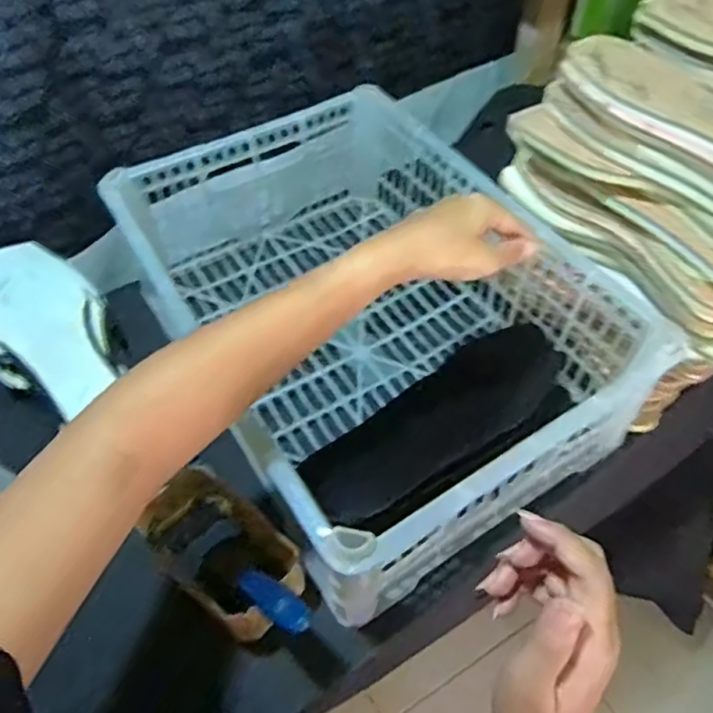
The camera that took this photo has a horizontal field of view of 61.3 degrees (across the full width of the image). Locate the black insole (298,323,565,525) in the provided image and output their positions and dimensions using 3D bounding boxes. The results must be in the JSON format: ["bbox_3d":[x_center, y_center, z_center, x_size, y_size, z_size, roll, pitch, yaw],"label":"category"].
[{"bbox_3d":[0.068,0.054,0.502,0.233,0.015,0.073,-35,75,-10],"label":"black insole"}]

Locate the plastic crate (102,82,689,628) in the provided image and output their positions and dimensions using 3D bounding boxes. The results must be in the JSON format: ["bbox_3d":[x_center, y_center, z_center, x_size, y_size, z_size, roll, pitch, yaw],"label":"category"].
[{"bbox_3d":[0.017,-0.052,0.570,0.329,0.150,0.439,-26,56,-18],"label":"plastic crate"}]

